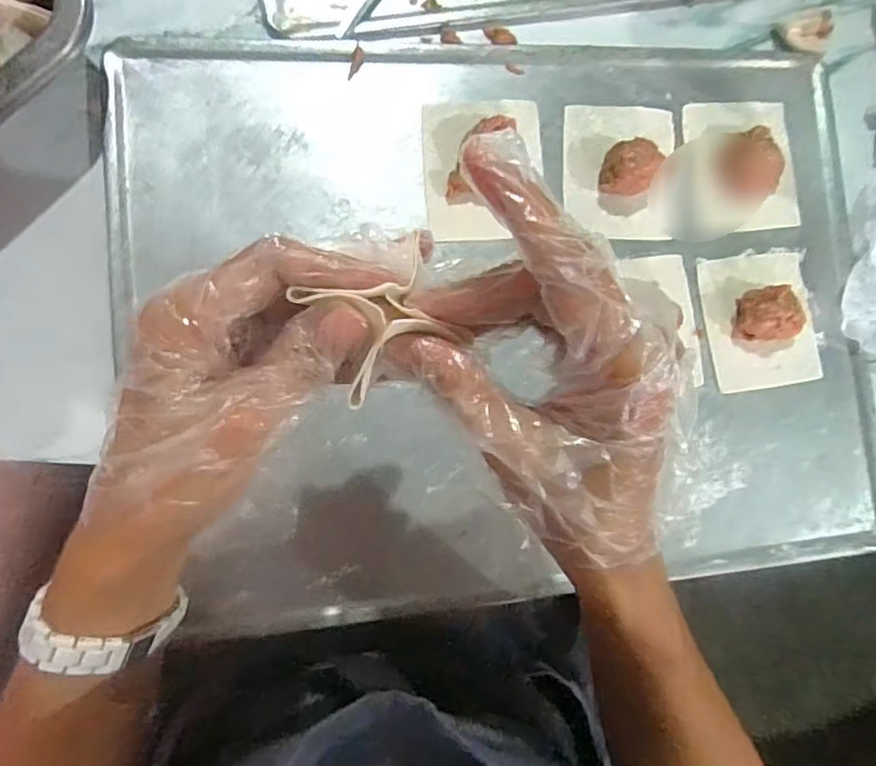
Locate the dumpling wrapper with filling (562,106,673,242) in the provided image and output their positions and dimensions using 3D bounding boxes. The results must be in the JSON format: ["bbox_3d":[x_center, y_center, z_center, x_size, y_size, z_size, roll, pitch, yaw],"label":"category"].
[{"bbox_3d":[0.115,-0.134,0.369,0.070,0.025,0.084,2,86,-9],"label":"dumpling wrapper with filling"}]

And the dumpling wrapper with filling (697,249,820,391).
[{"bbox_3d":[0.209,-0.041,0.375,0.072,0.022,0.084,-7,87,-10],"label":"dumpling wrapper with filling"}]

